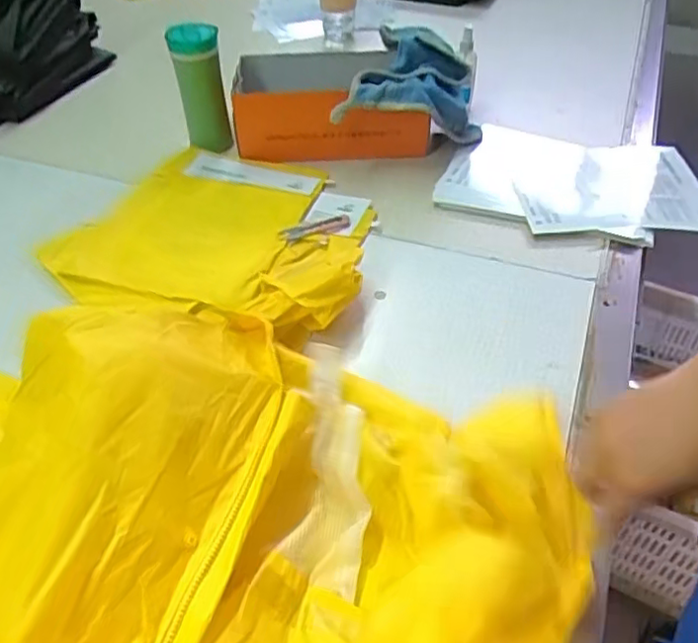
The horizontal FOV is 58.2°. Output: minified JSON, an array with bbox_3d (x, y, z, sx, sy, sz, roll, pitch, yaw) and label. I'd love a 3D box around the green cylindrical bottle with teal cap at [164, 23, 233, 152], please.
[{"bbox_3d":[-0.220,-0.348,0.937,0.065,0.179,0.062,0,44,0],"label":"green cylindrical bottle with teal cap"}]

